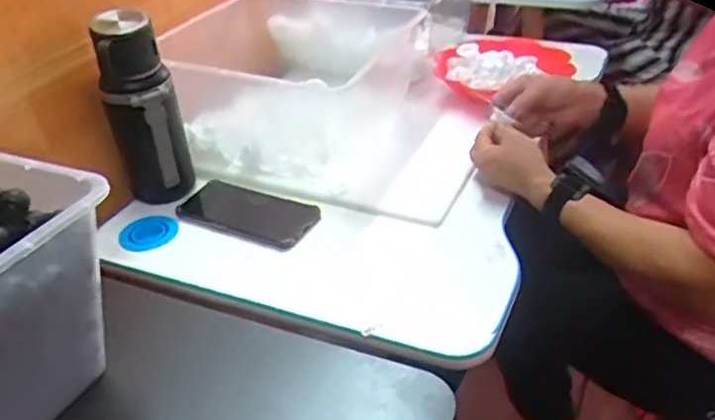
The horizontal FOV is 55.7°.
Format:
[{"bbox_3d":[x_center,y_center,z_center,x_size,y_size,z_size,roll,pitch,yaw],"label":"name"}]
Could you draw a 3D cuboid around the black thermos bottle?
[{"bbox_3d":[-0.240,-0.113,0.762,0.075,0.216,0.062,-13,35,-15],"label":"black thermos bottle"}]

